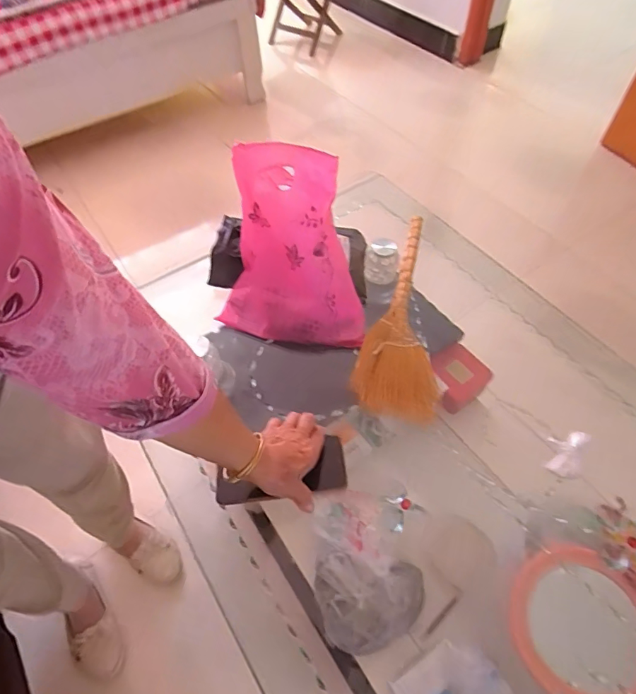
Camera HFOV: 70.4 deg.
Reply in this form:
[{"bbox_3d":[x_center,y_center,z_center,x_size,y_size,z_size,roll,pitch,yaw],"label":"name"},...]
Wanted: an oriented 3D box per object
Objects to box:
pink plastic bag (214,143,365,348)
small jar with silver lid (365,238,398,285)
[{"bbox_3d":[-0.039,-0.151,0.695,0.224,0.285,0.096,6,17,18],"label":"pink plastic bag"},{"bbox_3d":[0.121,-0.160,0.844,0.058,0.074,0.052,16,57,13],"label":"small jar with silver lid"}]

